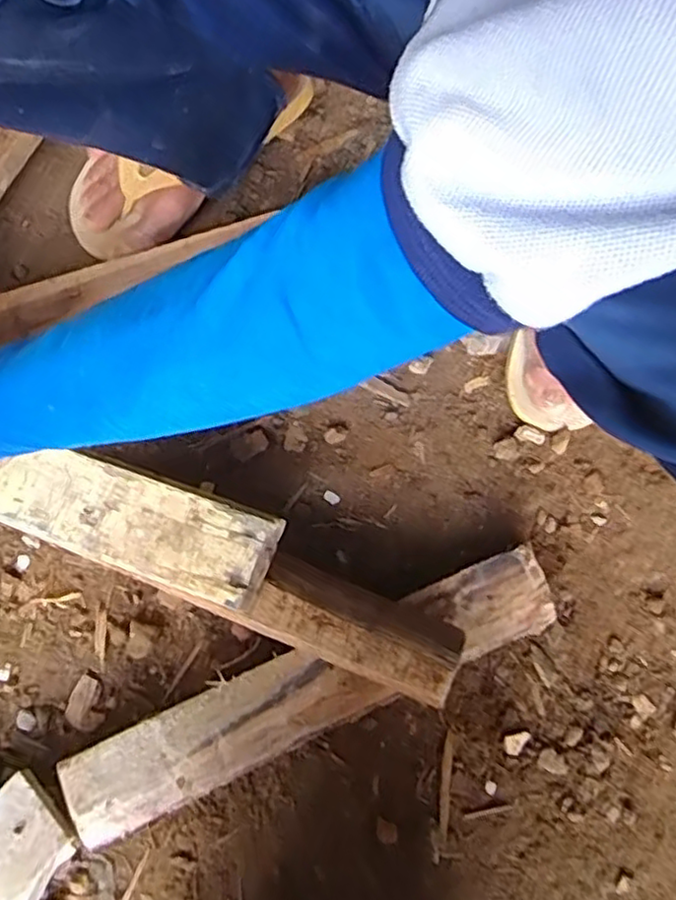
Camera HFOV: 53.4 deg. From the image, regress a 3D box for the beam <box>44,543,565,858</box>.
[{"bbox_3d":[-0.014,0.155,0.448,0.331,0.042,0.060,-24,76,-6],"label":"beam"}]

